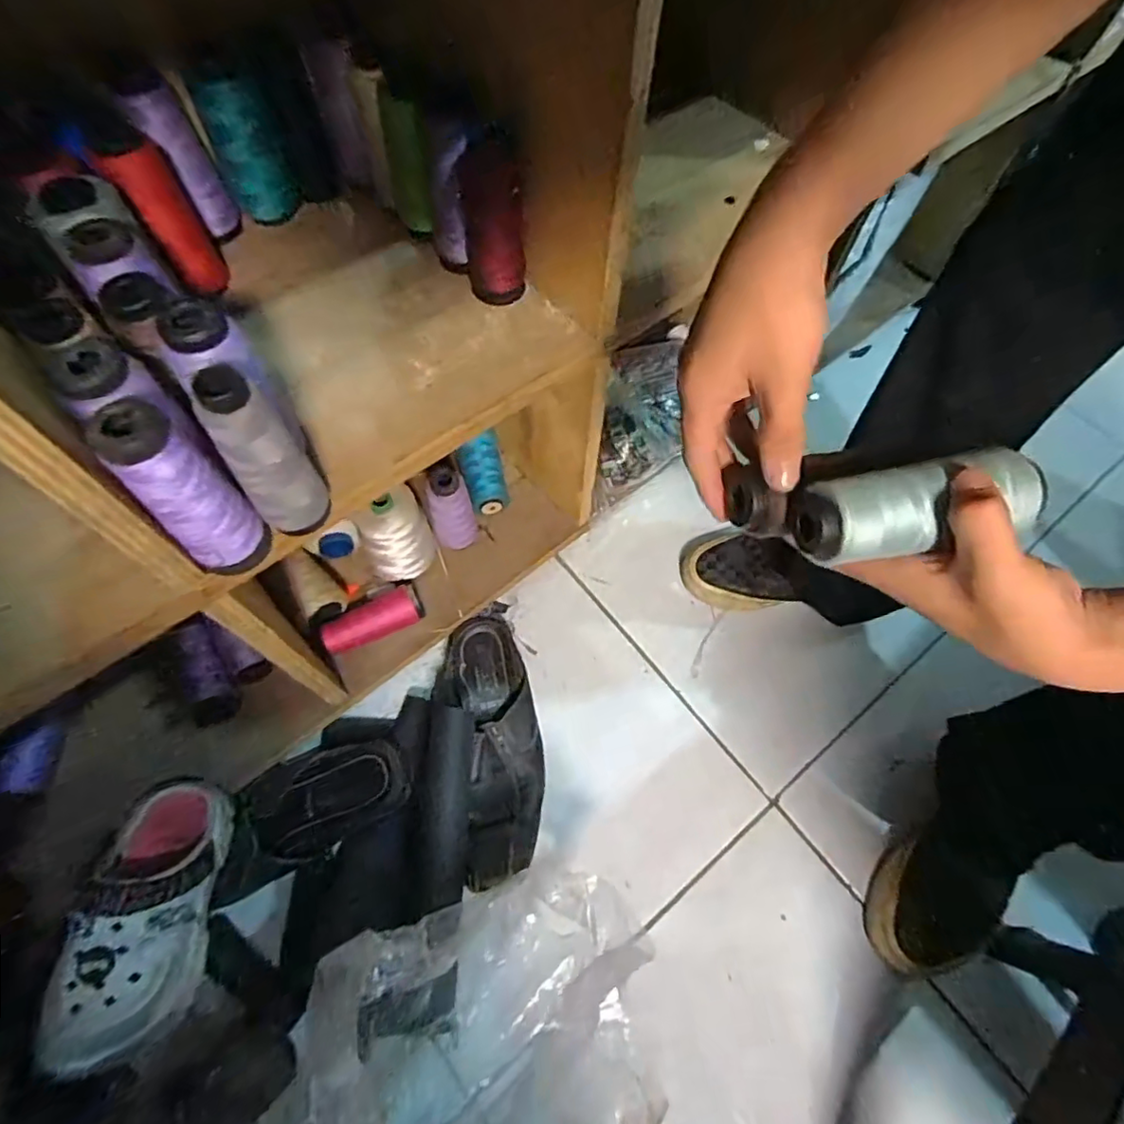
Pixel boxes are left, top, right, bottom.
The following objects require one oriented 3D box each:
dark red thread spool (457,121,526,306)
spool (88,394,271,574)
[{"bbox_3d":[-0.052,-0.249,0.437,0.042,0.119,0.043,-4,63,-5],"label":"dark red thread spool"},{"bbox_3d":[-0.202,-0.038,0.320,0.041,0.113,0.040,-36,70,-18],"label":"spool"}]

